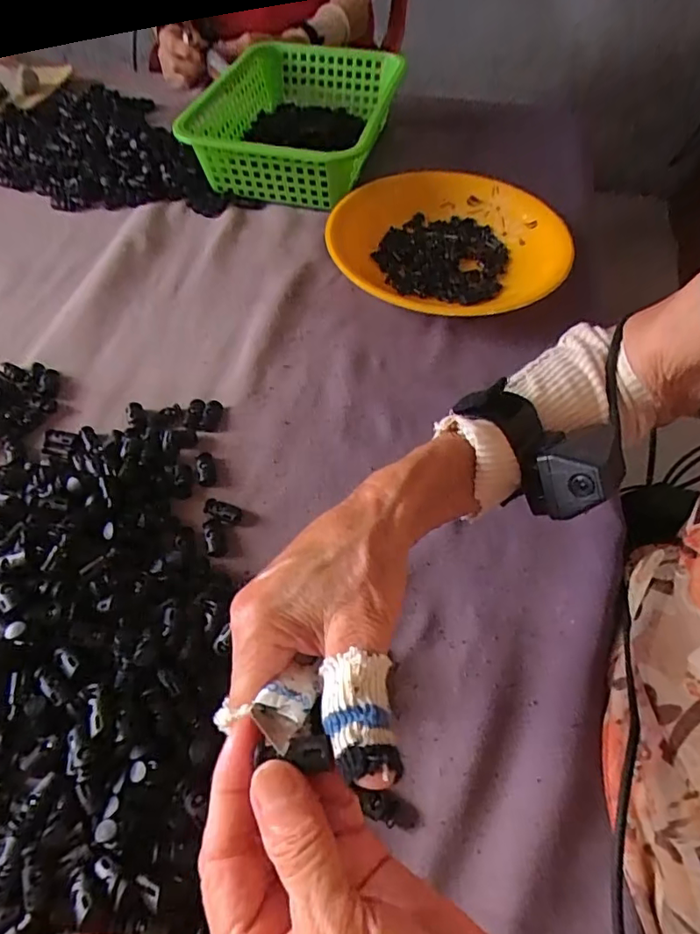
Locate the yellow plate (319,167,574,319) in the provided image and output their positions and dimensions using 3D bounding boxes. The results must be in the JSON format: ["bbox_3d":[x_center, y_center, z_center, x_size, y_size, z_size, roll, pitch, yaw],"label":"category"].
[{"bbox_3d":[0.100,-0.229,0.542,0.232,0.050,0.223,1,56,-1],"label":"yellow plate"}]

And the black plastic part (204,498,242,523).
[{"bbox_3d":[-0.095,0.033,0.386,0.029,0.006,0.016,19,57,11],"label":"black plastic part"}]

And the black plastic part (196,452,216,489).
[{"bbox_3d":[-0.113,0.001,0.405,0.014,0.009,0.031,-9,69,-7],"label":"black plastic part"}]

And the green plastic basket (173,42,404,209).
[{"bbox_3d":[-0.071,-0.440,0.659,0.218,0.079,0.341,11,56,6],"label":"green plastic basket"}]

